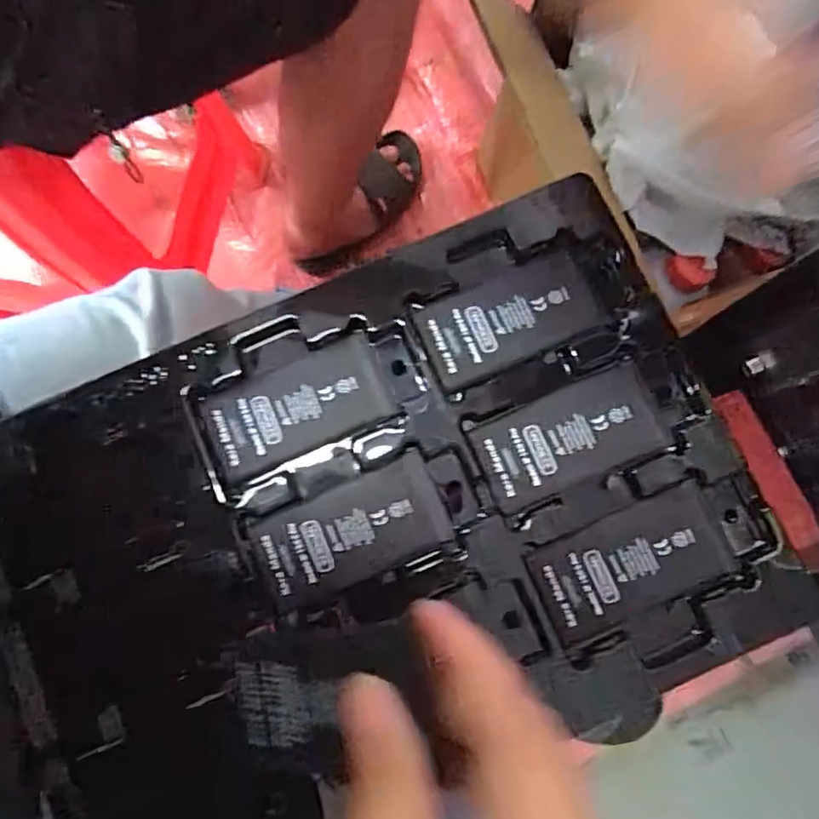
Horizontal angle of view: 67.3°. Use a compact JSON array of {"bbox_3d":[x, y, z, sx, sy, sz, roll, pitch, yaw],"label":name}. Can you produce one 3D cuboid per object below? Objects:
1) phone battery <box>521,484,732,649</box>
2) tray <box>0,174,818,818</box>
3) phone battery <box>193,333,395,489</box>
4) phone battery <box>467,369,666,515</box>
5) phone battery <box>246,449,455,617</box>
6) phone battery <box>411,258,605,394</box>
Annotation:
[{"bbox_3d":[0.097,0.067,0.268,0.083,0.004,0.042,-22,80,-4],"label":"phone battery"},{"bbox_3d":[-0.018,0.052,0.273,0.317,0.017,0.220,-22,80,-4],"label":"tray"},{"bbox_3d":[-0.052,0.000,0.284,0.084,0.005,0.042,-22,80,-4],"label":"phone battery"},{"bbox_3d":[0.071,0.013,0.277,0.082,0.004,0.042,-23,80,-4],"label":"phone battery"},{"bbox_3d":[-0.026,0.055,0.273,0.084,0.004,0.043,-23,80,-4],"label":"phone battery"},{"bbox_3d":[0.046,-0.042,0.287,0.081,0.005,0.041,-23,80,-4],"label":"phone battery"}]

